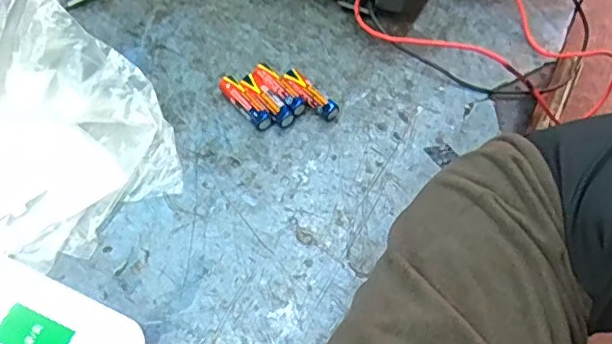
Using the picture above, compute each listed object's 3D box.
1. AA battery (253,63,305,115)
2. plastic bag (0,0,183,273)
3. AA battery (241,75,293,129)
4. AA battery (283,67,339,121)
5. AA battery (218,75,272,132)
[{"bbox_3d":[-0.020,-0.059,0.433,0.014,0.014,0.048,-34,62,-23],"label":"AA battery"},{"bbox_3d":[-0.181,-0.021,0.357,0.190,0.088,0.134,-17,56,-13],"label":"plastic bag"},{"bbox_3d":[-0.029,-0.050,0.427,0.048,0.013,0.014,38,62,23],"label":"AA battery"},{"bbox_3d":[0.002,-0.055,0.432,0.047,0.015,0.015,39,62,23],"label":"AA battery"},{"bbox_3d":[-0.044,-0.049,0.425,0.011,0.015,0.052,-35,62,-23],"label":"AA battery"}]

